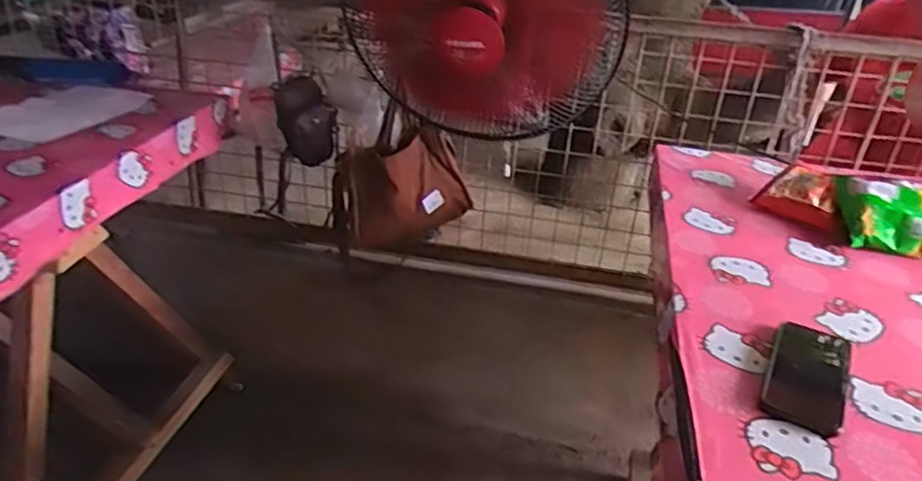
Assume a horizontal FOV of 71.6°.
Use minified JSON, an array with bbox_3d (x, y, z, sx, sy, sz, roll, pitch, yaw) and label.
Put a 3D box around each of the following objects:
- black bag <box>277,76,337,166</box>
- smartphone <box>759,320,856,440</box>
[{"bbox_3d":[-0.324,-0.237,1.355,0.117,0.183,0.070,-6,32,-15],"label":"black bag"},{"bbox_3d":[0.381,0.144,0.702,0.080,0.007,0.178,21,36,26],"label":"smartphone"}]

